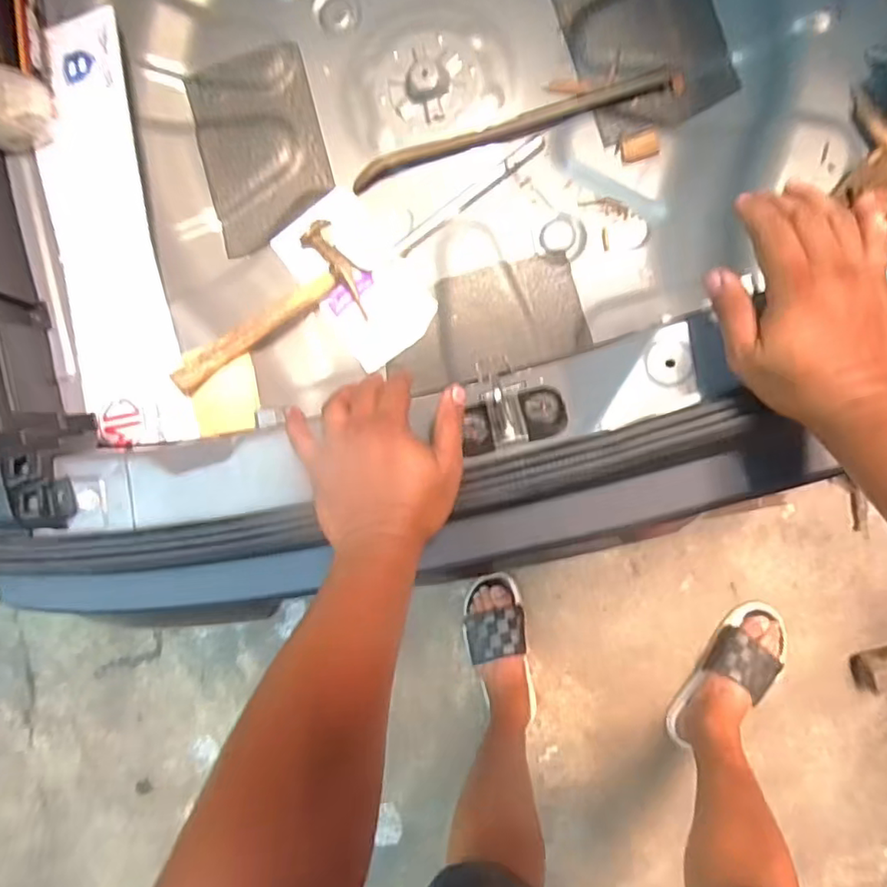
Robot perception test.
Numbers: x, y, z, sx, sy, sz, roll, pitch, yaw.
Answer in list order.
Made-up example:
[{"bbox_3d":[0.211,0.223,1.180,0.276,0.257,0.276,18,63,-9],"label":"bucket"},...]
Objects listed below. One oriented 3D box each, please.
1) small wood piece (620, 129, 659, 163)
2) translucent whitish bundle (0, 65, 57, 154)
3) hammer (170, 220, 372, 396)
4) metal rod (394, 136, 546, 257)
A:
[{"bbox_3d":[0.217,-0.327,0.652,0.039,0.011,0.026,-10,91,9],"label":"small wood piece"},{"bbox_3d":[-0.460,-0.354,0.628,0.069,0.054,0.060,-15,90,9],"label":"translucent whitish bundle"},{"bbox_3d":[-0.191,-0.140,0.665,0.102,0.032,0.248,42,70,5],"label":"hammer"},{"bbox_3d":[0.030,-0.289,0.691,0.202,0.008,0.020,-36,87,8],"label":"metal rod"}]

